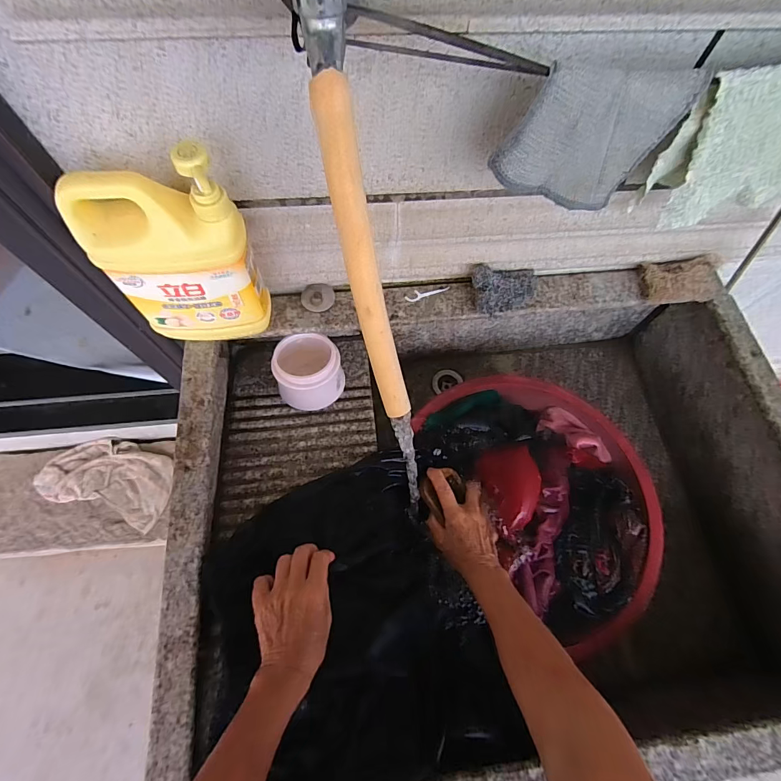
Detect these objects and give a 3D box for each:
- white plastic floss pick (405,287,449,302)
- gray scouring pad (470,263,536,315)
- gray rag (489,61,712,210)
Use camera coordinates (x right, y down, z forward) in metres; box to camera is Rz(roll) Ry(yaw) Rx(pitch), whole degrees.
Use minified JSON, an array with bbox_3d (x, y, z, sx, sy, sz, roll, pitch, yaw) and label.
[{"bbox_3d":[0.054,-0.144,0.576,0.067,0.004,0.016,-20,70,-10],"label":"white plastic floss pick"},{"bbox_3d":[0.164,-0.146,0.562,0.094,0.022,0.063,-7,108,-15],"label":"gray scouring pad"},{"bbox_3d":[0.166,-0.209,0.338,0.149,0.108,0.017,-4,68,-4],"label":"gray rag"}]

